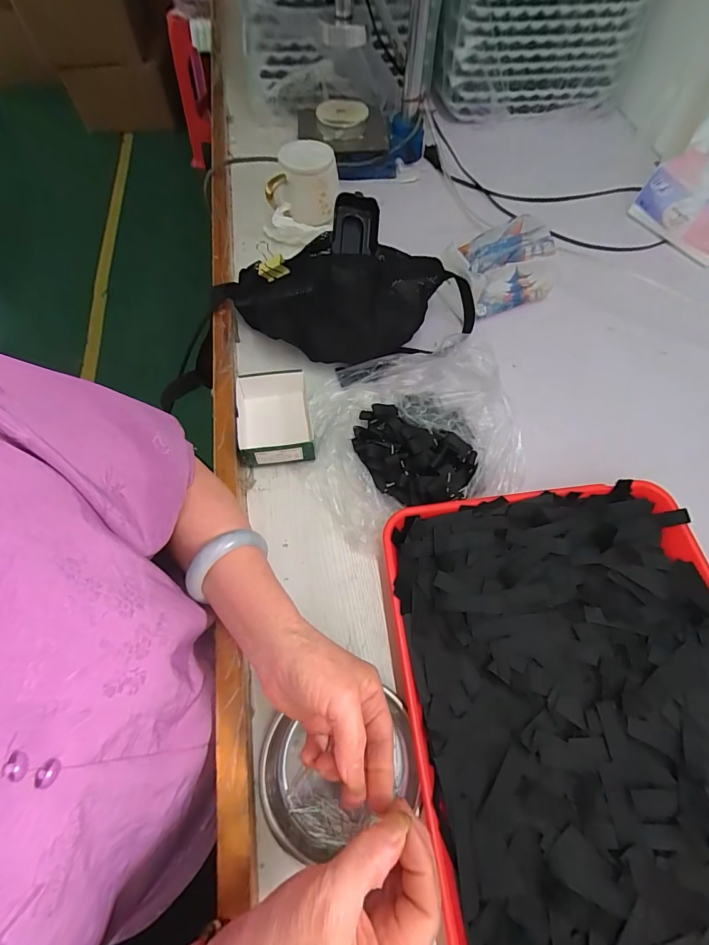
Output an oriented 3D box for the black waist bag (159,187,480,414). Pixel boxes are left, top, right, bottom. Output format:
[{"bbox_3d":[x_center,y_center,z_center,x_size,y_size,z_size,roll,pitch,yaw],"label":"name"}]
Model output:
[{"bbox_3d":[-0.070,-0.206,0.506,0.414,0.137,0.131,-11,64,9],"label":"black waist bag"}]

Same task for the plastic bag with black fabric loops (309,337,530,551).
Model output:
[{"bbox_3d":[0.069,-0.050,0.458,0.247,0.051,0.218,-13,65,-7],"label":"plastic bag with black fabric loops"}]

